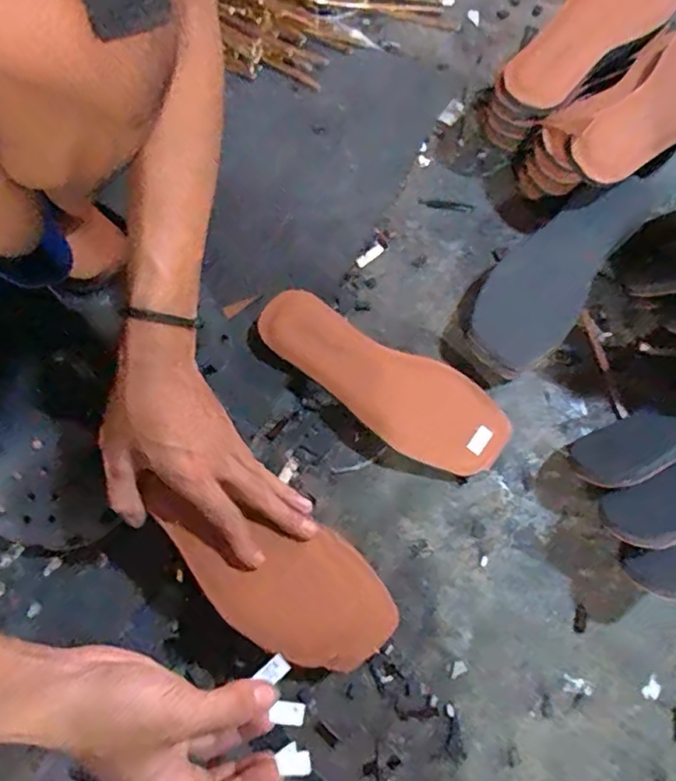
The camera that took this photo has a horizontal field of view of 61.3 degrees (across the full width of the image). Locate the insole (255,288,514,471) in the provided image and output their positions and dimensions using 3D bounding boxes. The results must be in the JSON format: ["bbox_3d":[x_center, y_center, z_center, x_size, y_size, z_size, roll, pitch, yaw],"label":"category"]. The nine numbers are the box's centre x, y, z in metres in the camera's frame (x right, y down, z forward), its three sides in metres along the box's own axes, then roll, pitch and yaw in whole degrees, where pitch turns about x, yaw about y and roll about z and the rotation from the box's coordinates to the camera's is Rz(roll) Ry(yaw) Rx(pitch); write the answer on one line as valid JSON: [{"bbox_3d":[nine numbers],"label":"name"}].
[{"bbox_3d":[0.041,-0.011,0.517,0.239,0.010,0.086,36,80,5],"label":"insole"}]

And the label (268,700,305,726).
[{"bbox_3d":[-0.032,0.202,0.358,0.024,0.004,0.013,20,62,-22],"label":"label"}]

